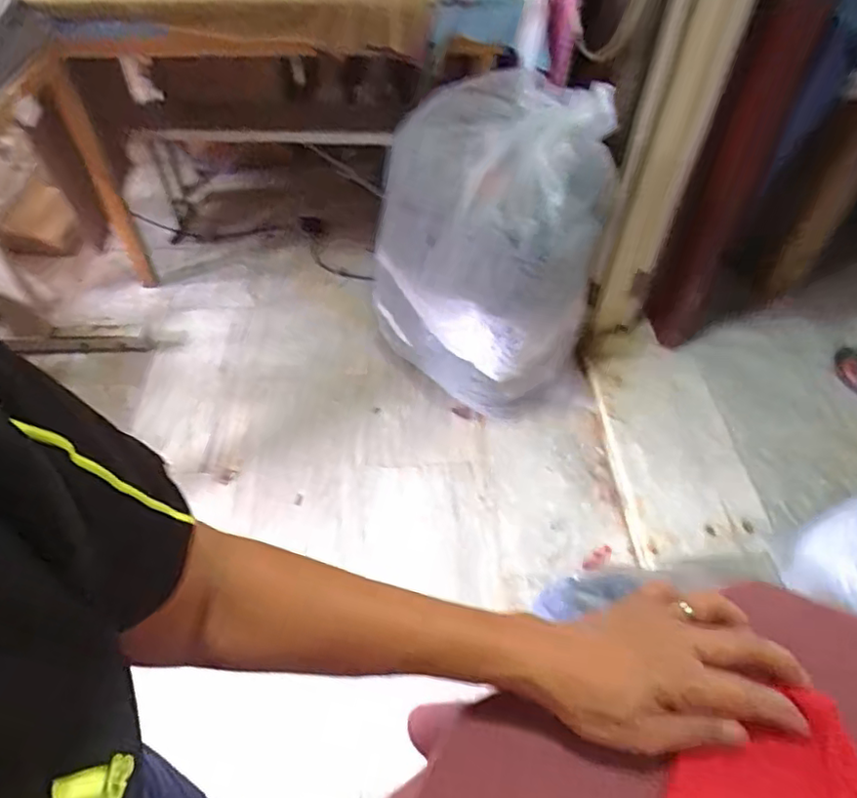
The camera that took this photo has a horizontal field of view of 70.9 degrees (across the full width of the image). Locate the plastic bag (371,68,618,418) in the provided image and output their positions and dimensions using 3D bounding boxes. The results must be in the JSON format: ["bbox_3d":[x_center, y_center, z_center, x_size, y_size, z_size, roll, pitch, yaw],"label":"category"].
[{"bbox_3d":[0.148,-0.351,1.455,0.501,0.623,0.480,24,53,18],"label":"plastic bag"}]

